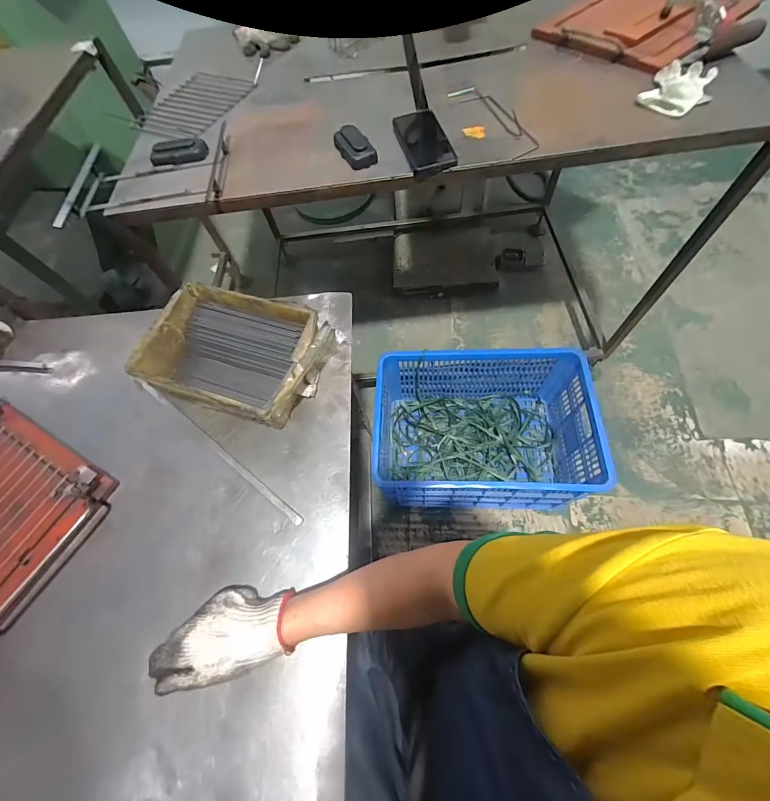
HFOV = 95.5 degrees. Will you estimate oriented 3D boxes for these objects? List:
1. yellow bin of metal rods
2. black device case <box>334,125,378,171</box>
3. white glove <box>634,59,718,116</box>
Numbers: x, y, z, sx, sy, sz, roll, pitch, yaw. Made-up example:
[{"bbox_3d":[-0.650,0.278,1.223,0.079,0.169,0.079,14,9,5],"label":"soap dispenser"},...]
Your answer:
[{"bbox_3d":[-0.225,-0.074,0.527,0.258,0.067,0.178,18,71,8],"label":"yellow bin of metal rods"},{"bbox_3d":[-0.056,-0.455,0.630,0.051,0.025,0.094,-27,65,-7],"label":"black device case"},{"bbox_3d":[0.526,-0.558,0.619,0.100,0.016,0.158,35,73,20],"label":"white glove"}]

